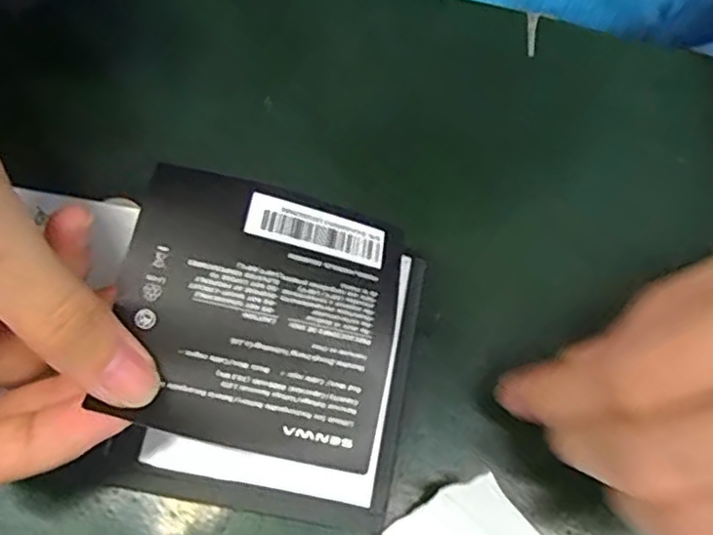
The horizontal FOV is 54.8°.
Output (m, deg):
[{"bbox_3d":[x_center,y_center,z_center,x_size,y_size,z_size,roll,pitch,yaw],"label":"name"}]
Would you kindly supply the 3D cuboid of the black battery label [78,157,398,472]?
[{"bbox_3d":[-0.029,0.012,0.199,0.076,0.007,0.075,14,73,-7],"label":"black battery label"}]

